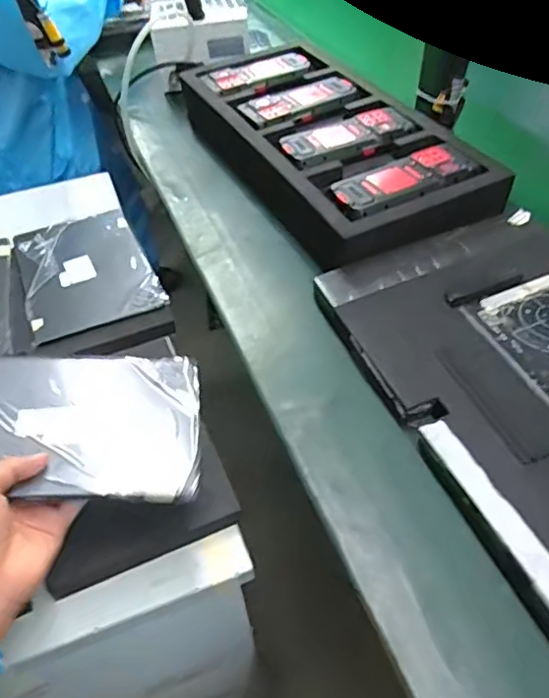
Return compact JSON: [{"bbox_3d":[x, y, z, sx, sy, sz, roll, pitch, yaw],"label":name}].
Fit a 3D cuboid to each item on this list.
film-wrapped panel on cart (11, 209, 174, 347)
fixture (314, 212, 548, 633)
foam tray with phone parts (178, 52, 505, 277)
[{"bbox_3d":[-0.265,-0.114,0.788,0.169,0.015,0.232,-20,50,-15],"label":"film-wrapped panel on cart"},{"bbox_3d":[0.231,0.020,0.487,0.263,0.037,0.386,-18,50,-13],"label":"fixture"},{"bbox_3d":[0.058,-0.287,0.775,0.215,0.082,0.511,-22,51,-17],"label":"foam tray with phone parts"}]

